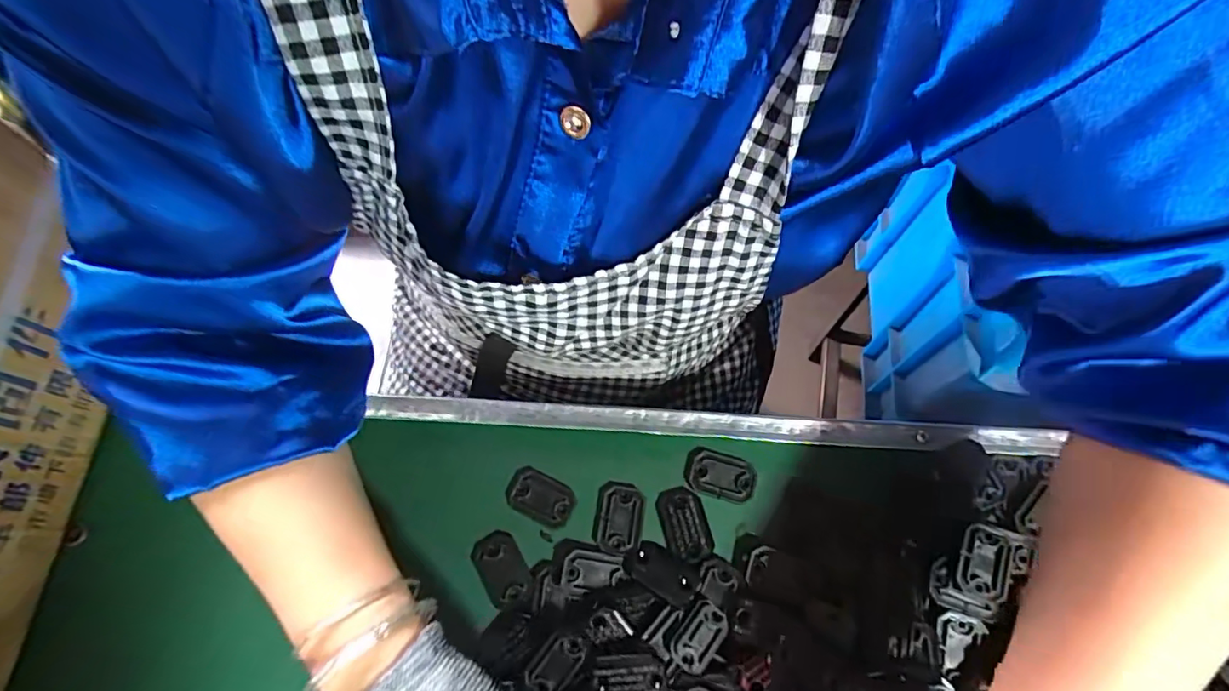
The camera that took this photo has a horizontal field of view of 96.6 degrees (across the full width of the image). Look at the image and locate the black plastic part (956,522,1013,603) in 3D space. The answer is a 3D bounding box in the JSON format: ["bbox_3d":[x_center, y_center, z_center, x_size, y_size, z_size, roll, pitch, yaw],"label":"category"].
[{"bbox_3d":[0.217,0.127,0.319,0.028,0.004,0.041,23,68,12],"label":"black plastic part"}]

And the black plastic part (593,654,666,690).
[{"bbox_3d":[0.008,0.180,0.297,0.038,0.004,0.024,-4,89,9],"label":"black plastic part"}]

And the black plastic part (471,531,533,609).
[{"bbox_3d":[-0.070,0.138,0.339,0.028,0.004,0.045,-31,68,-12],"label":"black plastic part"}]

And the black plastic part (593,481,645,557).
[{"bbox_3d":[0.003,0.110,0.348,0.030,0.004,0.043,8,66,6],"label":"black plastic part"}]

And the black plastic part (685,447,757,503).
[{"bbox_3d":[0.069,0.085,0.358,0.045,0.004,0.029,15,67,9],"label":"black plastic part"}]

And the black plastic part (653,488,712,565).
[{"bbox_3d":[0.044,0.112,0.344,0.027,0.004,0.044,-18,66,-6],"label":"black plastic part"}]

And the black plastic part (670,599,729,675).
[{"bbox_3d":[0.048,0.164,0.309,0.024,0.013,0.037,36,72,17],"label":"black plastic part"}]

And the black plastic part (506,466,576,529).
[{"bbox_3d":[-0.048,0.099,0.356,0.045,0.004,0.028,23,68,12],"label":"black plastic part"}]

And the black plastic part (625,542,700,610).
[{"bbox_3d":[0.028,0.136,0.330,0.045,0.007,0.027,17,48,21],"label":"black plastic part"}]

